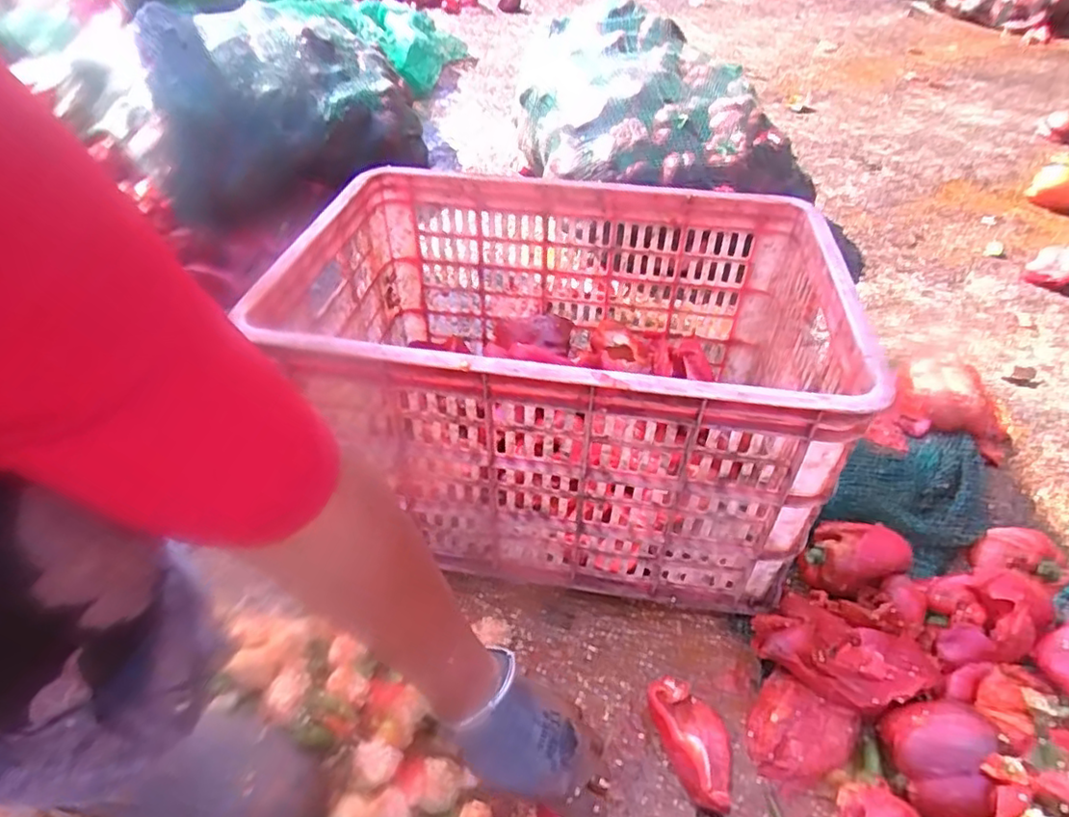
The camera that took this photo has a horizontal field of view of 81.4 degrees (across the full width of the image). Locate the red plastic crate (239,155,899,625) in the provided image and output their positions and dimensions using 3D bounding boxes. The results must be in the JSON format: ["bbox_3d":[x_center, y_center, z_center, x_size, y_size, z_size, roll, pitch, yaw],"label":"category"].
[{"bbox_3d":[0.030,-0.042,0.682,0.504,0.301,0.366,7,46,6],"label":"red plastic crate"}]

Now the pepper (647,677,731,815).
[{"bbox_3d":[0.143,0.292,0.545,0.060,0.030,0.105,-10,46,-11],"label":"pepper"}]

